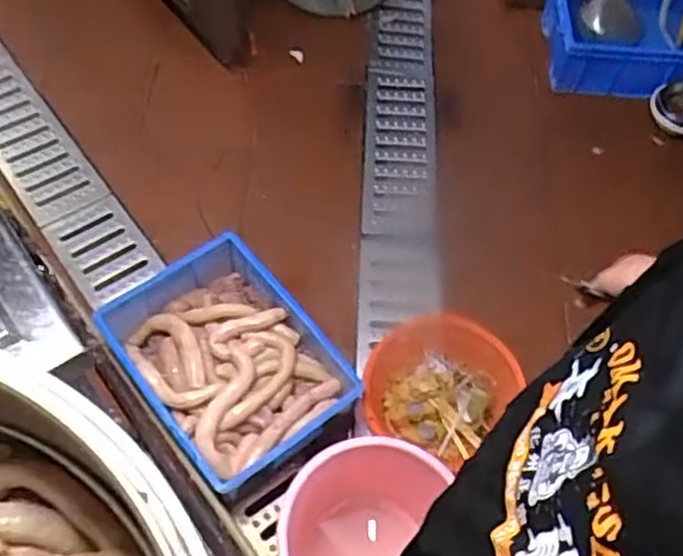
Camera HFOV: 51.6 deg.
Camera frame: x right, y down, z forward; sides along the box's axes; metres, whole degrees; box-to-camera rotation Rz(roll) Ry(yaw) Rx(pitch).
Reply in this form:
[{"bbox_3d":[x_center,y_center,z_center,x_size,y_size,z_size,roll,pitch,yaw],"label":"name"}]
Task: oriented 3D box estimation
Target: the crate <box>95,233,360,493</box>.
[{"bbox_3d":[-0.239,0.161,1.469,0.358,0.134,0.507,-34,64,-24],"label":"crate"}]

